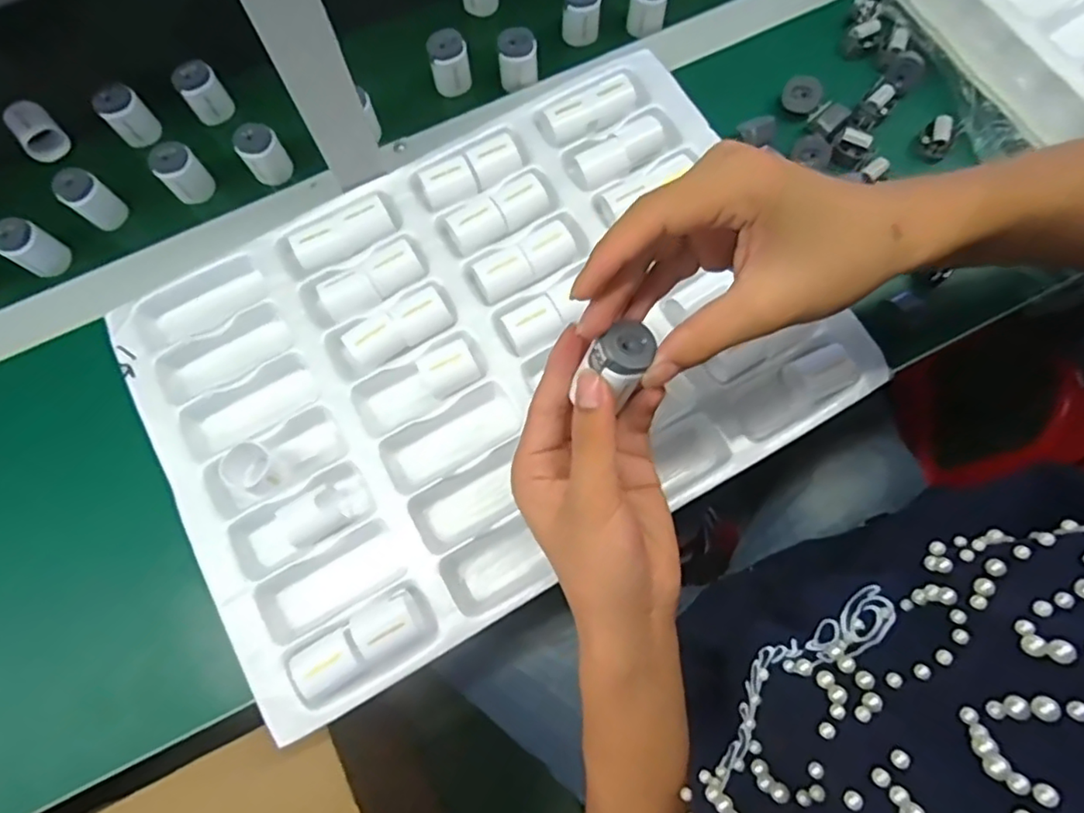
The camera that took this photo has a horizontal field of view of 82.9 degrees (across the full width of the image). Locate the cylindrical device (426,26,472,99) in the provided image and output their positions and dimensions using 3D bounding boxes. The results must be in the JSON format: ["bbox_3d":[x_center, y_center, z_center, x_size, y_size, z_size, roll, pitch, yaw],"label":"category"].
[{"bbox_3d":[-0.074,-0.276,0.495,0.030,0.042,0.027,-12,78,-5],"label":"cylindrical device"}]

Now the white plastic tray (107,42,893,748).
[{"bbox_3d":[-0.042,-0.047,0.432,0.443,0.040,0.334,-29,80,-8],"label":"white plastic tray"}]

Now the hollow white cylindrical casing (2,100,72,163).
[{"bbox_3d":[-0.399,-0.217,0.486,0.035,0.028,0.032,43,79,7],"label":"hollow white cylindrical casing"}]

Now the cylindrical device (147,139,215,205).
[{"bbox_3d":[-0.275,-0.178,0.471,0.024,0.043,0.031,43,79,7],"label":"cylindrical device"}]

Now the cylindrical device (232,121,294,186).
[{"bbox_3d":[-0.217,-0.196,0.478,0.031,0.041,0.027,-36,81,-9],"label":"cylindrical device"}]

